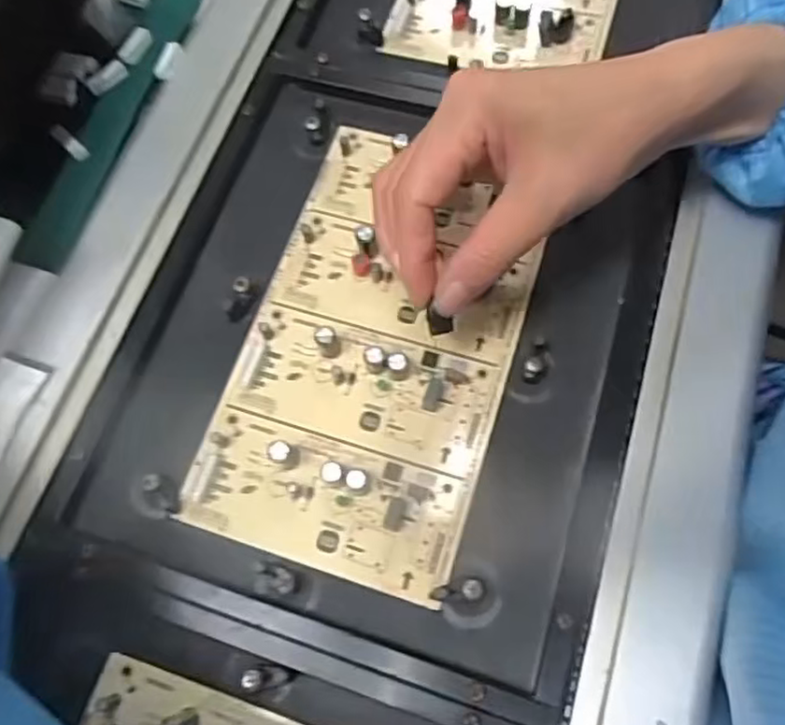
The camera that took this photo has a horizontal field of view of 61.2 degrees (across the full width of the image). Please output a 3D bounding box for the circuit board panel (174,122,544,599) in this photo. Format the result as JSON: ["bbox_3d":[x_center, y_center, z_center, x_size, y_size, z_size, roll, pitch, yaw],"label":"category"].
[{"bbox_3d":[-0.006,-0.012,0.320,0.122,0.014,0.216,17,71,8],"label":"circuit board panel"}]

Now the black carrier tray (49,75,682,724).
[{"bbox_3d":[-0.003,-0.010,0.322,0.229,0.018,0.264,17,71,8],"label":"black carrier tray"}]

